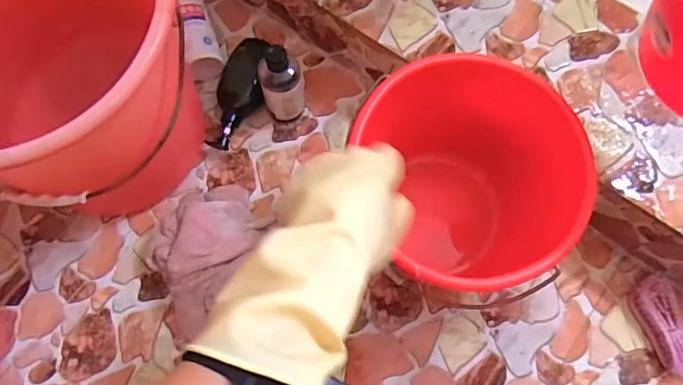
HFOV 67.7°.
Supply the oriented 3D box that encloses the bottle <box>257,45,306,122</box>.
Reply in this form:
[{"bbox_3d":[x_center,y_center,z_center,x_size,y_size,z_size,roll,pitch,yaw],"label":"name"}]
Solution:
[{"bbox_3d":[-0.086,-0.156,0.742,0.060,0.147,0.060,-10,72,-4],"label":"bottle"}]

